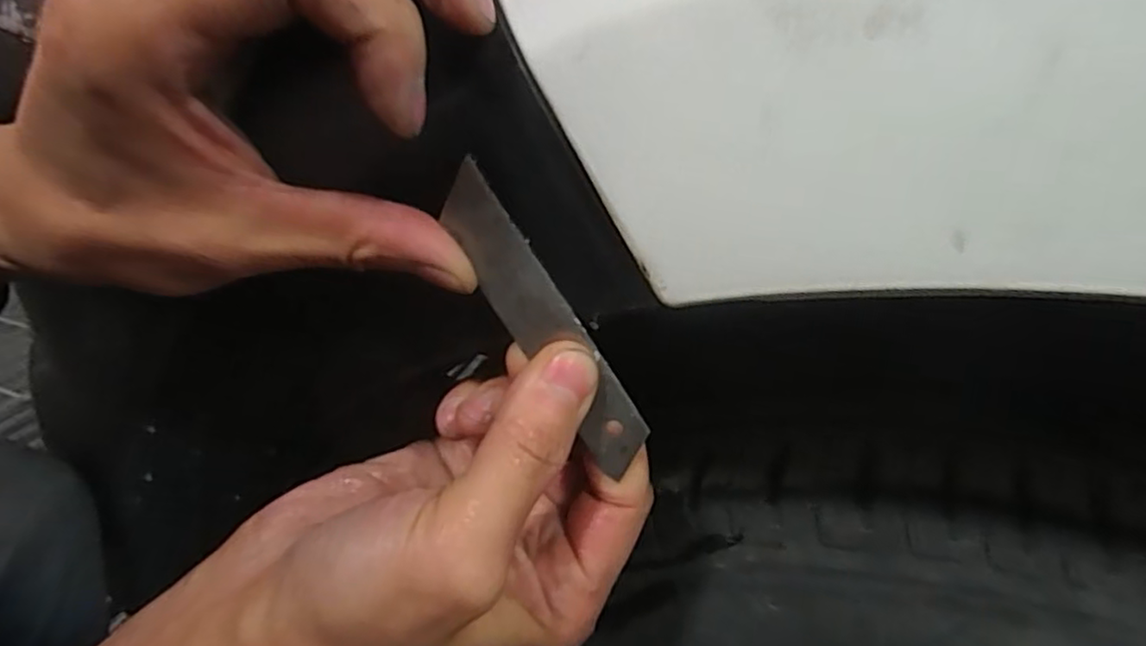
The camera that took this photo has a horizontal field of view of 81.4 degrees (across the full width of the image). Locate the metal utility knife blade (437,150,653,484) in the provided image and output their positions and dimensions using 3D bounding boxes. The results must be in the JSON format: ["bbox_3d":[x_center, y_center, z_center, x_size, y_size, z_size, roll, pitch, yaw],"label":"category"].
[{"bbox_3d":[-0.008,0.001,0.174,0.018,0.087,0.004,-30,11,18],"label":"metal utility knife blade"}]

